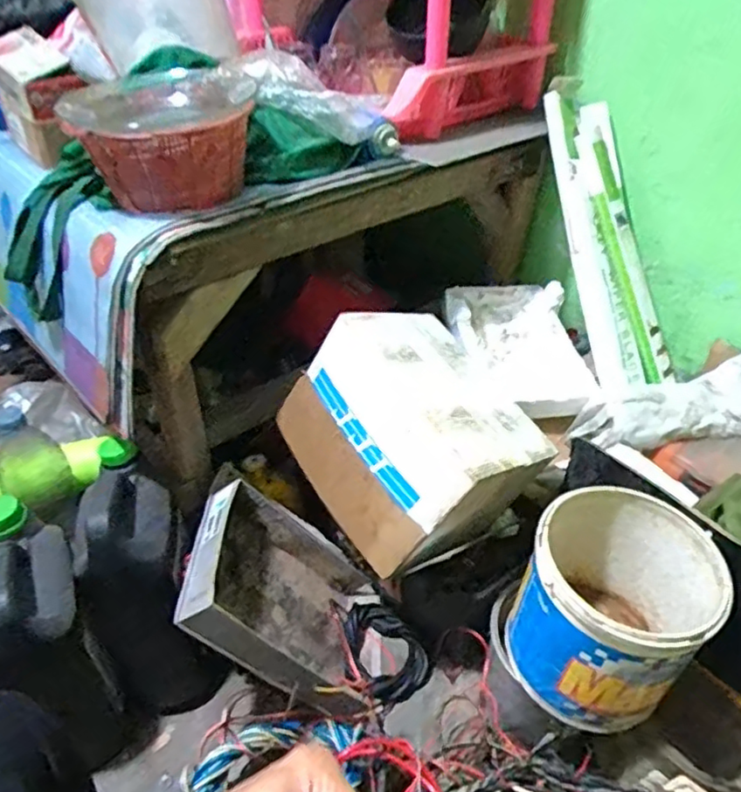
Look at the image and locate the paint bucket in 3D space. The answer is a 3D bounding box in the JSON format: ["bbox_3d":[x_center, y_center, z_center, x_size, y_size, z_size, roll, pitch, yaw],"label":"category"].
[{"bbox_3d":[0.259,0.227,0.660,0.172,0.188,0.185,-1,38,1],"label":"paint bucket"}]

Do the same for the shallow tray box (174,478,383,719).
[{"bbox_3d":[-0.105,0.271,0.854,0.057,0.329,0.257,-30,31,21],"label":"shallow tray box"}]

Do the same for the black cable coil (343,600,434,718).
[{"bbox_3d":[0.011,0.369,0.890,0.120,0.046,0.145,-31,46,-32],"label":"black cable coil"}]

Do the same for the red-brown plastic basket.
[{"bbox_3d":[-0.230,-0.286,0.698,0.196,0.111,0.203,-13,39,-15],"label":"red-brown plastic basket"}]

